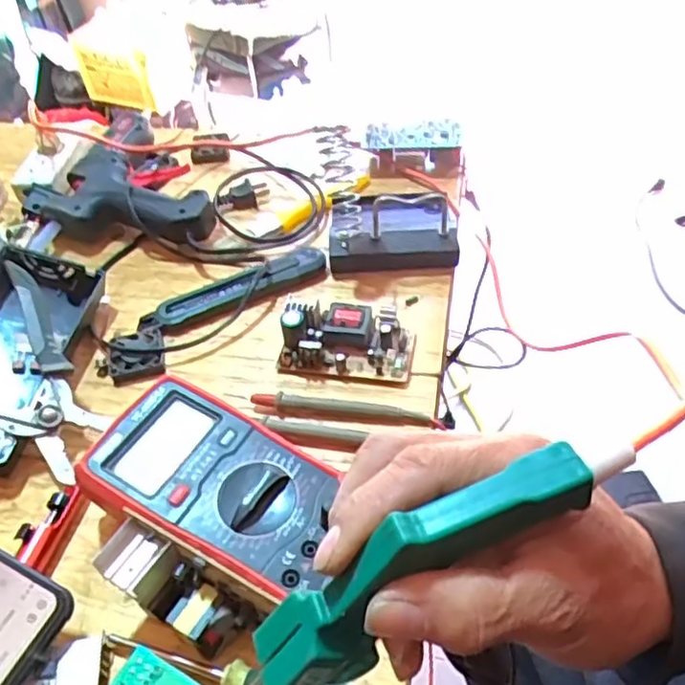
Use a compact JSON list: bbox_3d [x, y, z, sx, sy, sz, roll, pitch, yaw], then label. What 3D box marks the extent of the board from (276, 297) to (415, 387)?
[{"bbox_3d":[0.004,-0.007,0.493,0.095,0.037,0.060,5,48,9],"label":"board"}]

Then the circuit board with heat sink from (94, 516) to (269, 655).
[{"bbox_3d":[-0.086,0.133,0.351,0.087,0.042,0.032,19,52,21],"label":"circuit board with heat sink"}]

